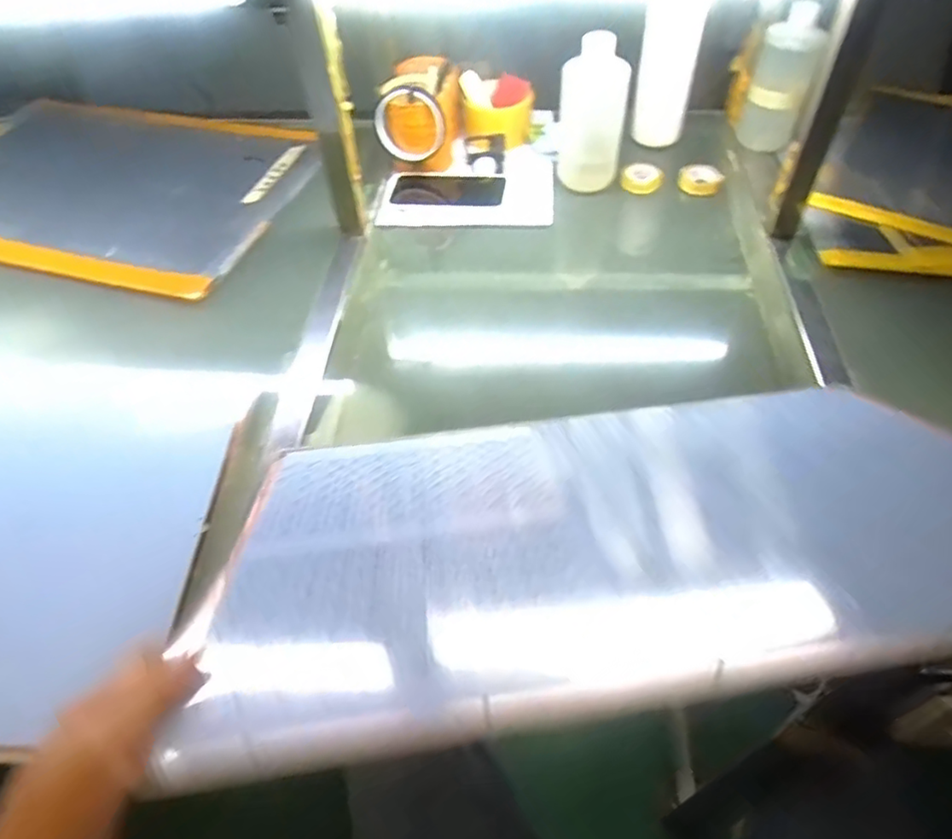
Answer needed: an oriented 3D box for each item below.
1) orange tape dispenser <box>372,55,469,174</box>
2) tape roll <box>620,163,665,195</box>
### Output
[{"bbox_3d":[-0.071,-0.395,0.826,0.089,0.116,0.115,10,52,11],"label":"orange tape dispenser"},{"bbox_3d":[0.212,-0.308,0.817,0.053,0.016,0.057,-1,51,2],"label":"tape roll"}]

